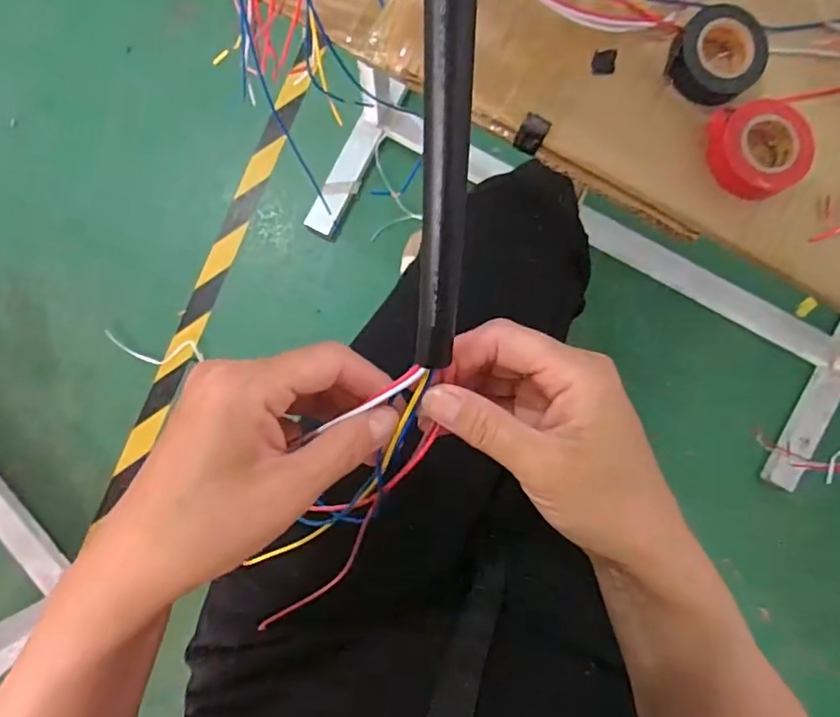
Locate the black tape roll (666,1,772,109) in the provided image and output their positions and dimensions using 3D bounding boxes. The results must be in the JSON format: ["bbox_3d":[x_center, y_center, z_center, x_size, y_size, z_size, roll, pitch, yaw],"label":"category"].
[{"bbox_3d":[0.188,-0.192,0.359,0.055,0.023,0.055,0,87,-1],"label":"black tape roll"}]

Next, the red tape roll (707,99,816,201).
[{"bbox_3d":[0.214,-0.130,0.360,0.054,0.024,0.058,0,87,-1],"label":"red tape roll"}]

